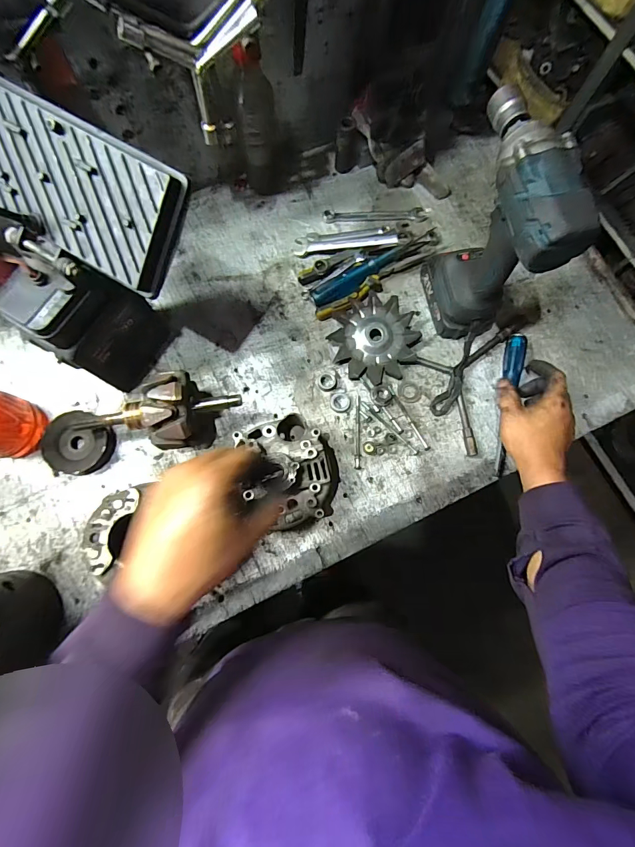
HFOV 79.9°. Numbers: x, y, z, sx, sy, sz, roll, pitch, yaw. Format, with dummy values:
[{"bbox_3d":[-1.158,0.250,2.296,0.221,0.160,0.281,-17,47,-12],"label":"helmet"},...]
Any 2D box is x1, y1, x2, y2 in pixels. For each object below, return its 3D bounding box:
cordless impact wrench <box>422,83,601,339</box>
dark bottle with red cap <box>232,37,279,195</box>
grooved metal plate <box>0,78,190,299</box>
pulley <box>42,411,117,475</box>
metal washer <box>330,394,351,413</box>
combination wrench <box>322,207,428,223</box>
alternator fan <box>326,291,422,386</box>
[{"bbox_3d":[0.195,-0.210,0.439,0.070,0.239,0.177,-8,78,-3],"label":"cordless impact wrench"},{"bbox_3d":[-0.078,-0.392,0.502,0.047,0.181,0.044,-3,78,-2],"label":"dark bottle with red cap"},{"bbox_3d":[-0.215,-0.204,0.320,0.209,0.022,0.099,31,110,4],"label":"grooved metal plate"},{"bbox_3d":[-0.306,0.026,0.487,0.080,0.024,0.073,0,77,-1],"label":"pulley"},{"bbox_3d":[0.032,-0.029,0.513,0.027,0.004,0.027,0,77,-1],"label":"metal washer"},{"bbox_3d":[0.088,-0.318,0.578,0.158,0.004,0.021,-3,78,-2],"label":"combination wrench"},{"bbox_3d":[0.080,-0.112,0.517,0.117,0.033,0.108,0,77,-1],"label":"alternator fan"}]

